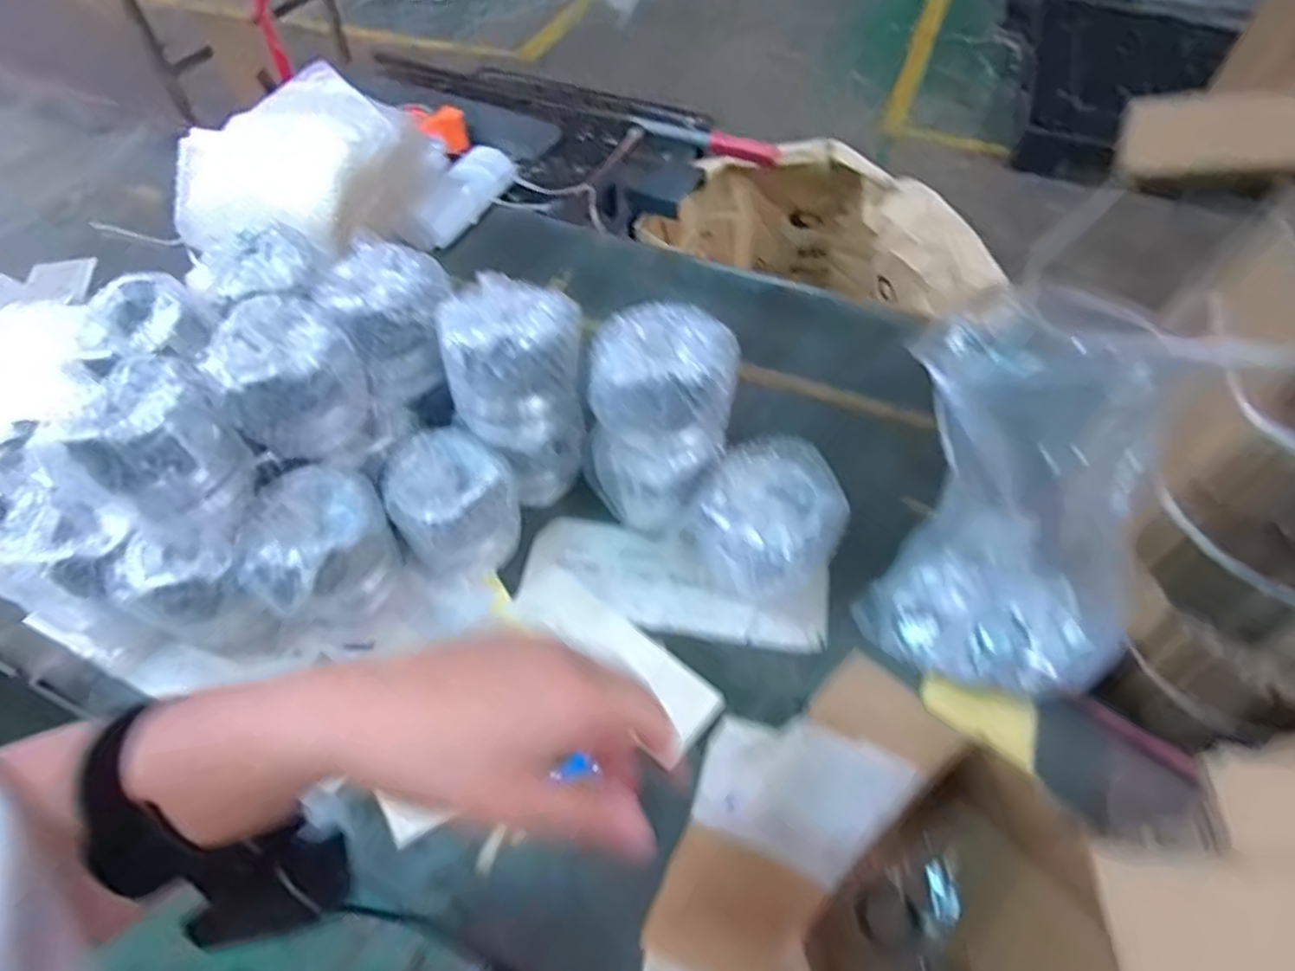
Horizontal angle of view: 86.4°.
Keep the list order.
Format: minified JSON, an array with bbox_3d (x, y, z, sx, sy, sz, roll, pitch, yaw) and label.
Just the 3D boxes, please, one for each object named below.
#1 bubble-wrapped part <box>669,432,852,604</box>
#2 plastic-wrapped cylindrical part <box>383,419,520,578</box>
[{"bbox_3d":[0.112,0.036,0.651,0.139,0.108,0.141,0,53,0],"label":"bubble-wrapped part"},{"bbox_3d":[-0.183,0.017,0.666,0.115,0.088,0.121,0,53,0],"label":"plastic-wrapped cylindrical part"}]

